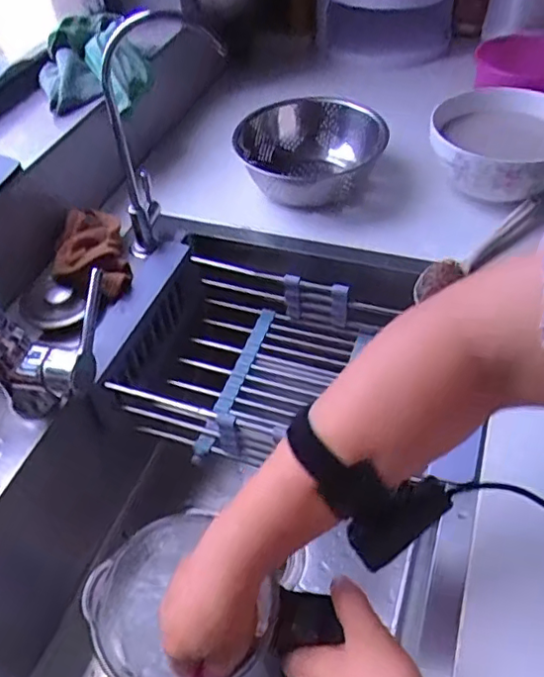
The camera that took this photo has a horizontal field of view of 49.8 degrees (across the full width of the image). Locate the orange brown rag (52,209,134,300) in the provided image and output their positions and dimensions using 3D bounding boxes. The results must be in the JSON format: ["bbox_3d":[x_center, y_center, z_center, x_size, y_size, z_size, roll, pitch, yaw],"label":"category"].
[{"bbox_3d":[-0.203,-0.097,0.662,0.074,0.041,0.121,-11,48,-6],"label":"orange brown rag"}]

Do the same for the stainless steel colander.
[{"bbox_3d":[0.053,-0.234,0.750,0.174,0.086,0.168,-2,48,2],"label":"stainless steel colander"}]

